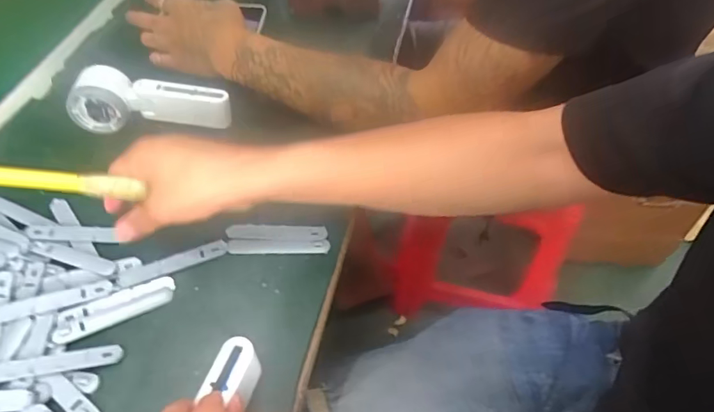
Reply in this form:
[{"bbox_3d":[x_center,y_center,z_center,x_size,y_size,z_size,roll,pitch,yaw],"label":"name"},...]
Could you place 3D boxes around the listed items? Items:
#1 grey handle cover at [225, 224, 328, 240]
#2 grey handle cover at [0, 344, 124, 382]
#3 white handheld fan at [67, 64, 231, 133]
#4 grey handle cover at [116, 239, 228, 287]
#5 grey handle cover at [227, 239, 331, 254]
[{"bbox_3d":[-0.078,0.025,0.448,0.097,0.005,0.016,2,53,3],"label":"grey handle cover"},{"bbox_3d":[-0.237,0.123,0.368,0.097,0.009,0.018,-4,52,-18],"label":"grey handle cover"},{"bbox_3d":[-0.225,-0.119,0.519,0.166,0.059,0.051,-2,53,0],"label":"white handheld fan"},{"bbox_3d":[-0.167,0.051,0.427,0.096,0.007,0.017,-19,55,-12],"label":"grey handle cover"},{"bbox_3d":[-0.073,0.038,0.440,0.094,0.005,0.015,1,53,2],"label":"grey handle cover"}]

